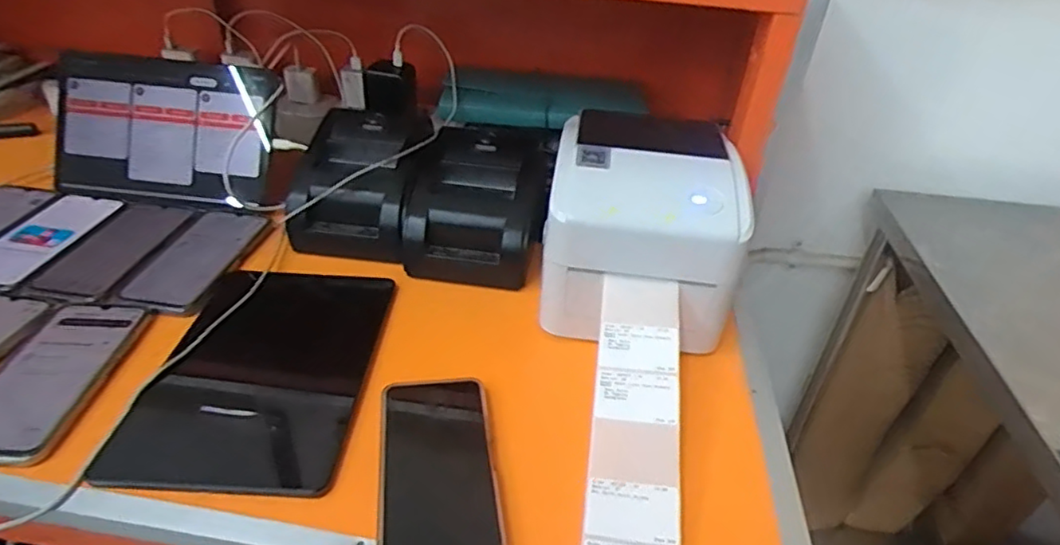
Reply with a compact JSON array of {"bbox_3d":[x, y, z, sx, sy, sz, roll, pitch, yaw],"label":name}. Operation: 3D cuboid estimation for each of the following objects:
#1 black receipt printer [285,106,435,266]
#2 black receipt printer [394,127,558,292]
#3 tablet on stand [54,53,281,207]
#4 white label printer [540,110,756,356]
[{"bbox_3d":[-0.184,-0.098,0.695,0.129,0.103,0.159,4,36,-1],"label":"black receipt printer"},{"bbox_3d":[-0.054,-0.079,0.678,0.135,0.102,0.176,6,36,3],"label":"black receipt printer"},{"bbox_3d":[-0.417,-0.167,0.738,0.266,0.135,0.106,5,36,2],"label":"tablet on stand"},{"bbox_3d":[0.100,-0.048,0.595,0.167,0.151,0.181,5,36,1],"label":"white label printer"}]

